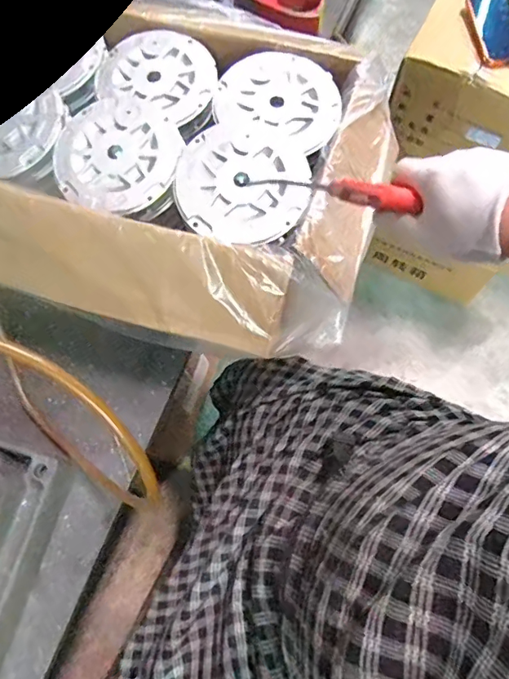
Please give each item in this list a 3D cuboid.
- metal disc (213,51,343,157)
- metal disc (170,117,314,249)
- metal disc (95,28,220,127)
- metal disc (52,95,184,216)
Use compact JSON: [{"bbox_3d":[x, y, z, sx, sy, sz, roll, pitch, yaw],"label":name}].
[{"bbox_3d":[0.026,-0.258,0.516,0.132,0.010,0.135,-1,71,2],"label":"metal disc"},{"bbox_3d":[-0.010,-0.164,0.486,0.131,0.019,0.138,-1,71,2],"label":"metal disc"},{"bbox_3d":[-0.108,-0.308,0.544,0.133,0.012,0.133,-1,71,2],"label":"metal disc"},{"bbox_3d":[-0.144,-0.196,0.505,0.133,0.018,0.128,-1,71,2],"label":"metal disc"}]

